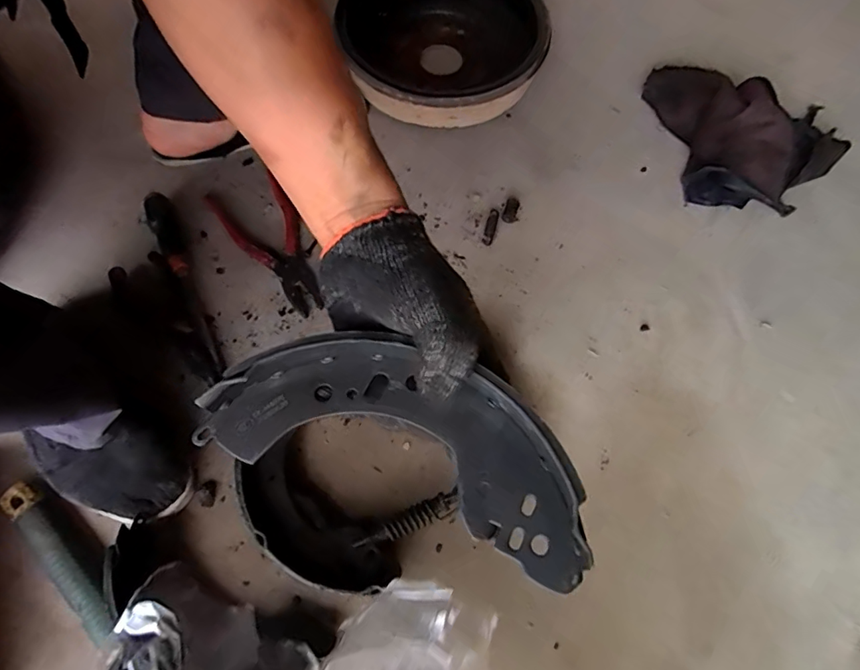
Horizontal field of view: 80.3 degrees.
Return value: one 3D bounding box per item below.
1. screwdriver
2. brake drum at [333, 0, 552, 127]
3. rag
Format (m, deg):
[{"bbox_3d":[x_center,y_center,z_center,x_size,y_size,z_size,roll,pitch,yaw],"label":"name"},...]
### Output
[{"bbox_3d":[-0.267,-0.060,0.558,0.030,0.024,0.225,-25,72,-10],"label":"screwdriver"},{"bbox_3d":[0.024,-0.382,0.672,0.234,0.080,0.253,0,70,-1],"label":"brake drum"},{"bbox_3d":[0.380,-0.246,0.615,0.236,0.080,0.185,18,70,5],"label":"rag"}]

